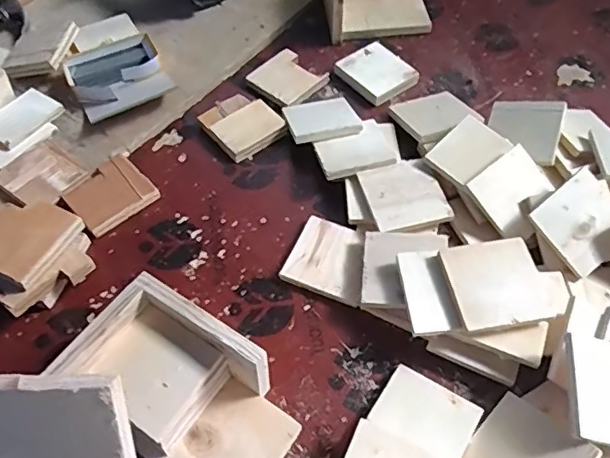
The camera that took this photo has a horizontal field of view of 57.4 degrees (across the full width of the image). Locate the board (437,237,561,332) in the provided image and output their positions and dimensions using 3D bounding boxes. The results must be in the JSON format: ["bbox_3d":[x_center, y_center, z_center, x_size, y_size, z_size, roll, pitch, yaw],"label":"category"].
[{"bbox_3d":[0.191,0.053,0.553,0.092,0.012,0.090,-12,59,-4],"label":"board"}]

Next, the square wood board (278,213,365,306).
[{"bbox_3d":[0.030,0.032,0.630,0.089,0.015,0.090,18,57,13],"label":"square wood board"}]

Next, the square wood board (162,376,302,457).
[{"bbox_3d":[-0.064,0.199,0.510,0.085,0.011,0.099,34,64,14],"label":"square wood board"}]

